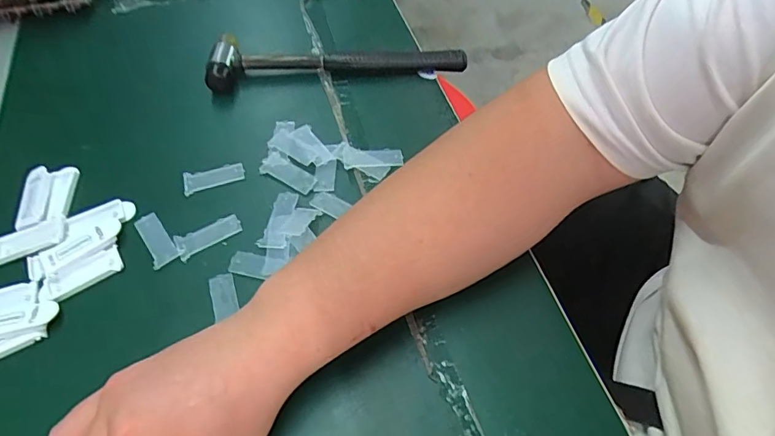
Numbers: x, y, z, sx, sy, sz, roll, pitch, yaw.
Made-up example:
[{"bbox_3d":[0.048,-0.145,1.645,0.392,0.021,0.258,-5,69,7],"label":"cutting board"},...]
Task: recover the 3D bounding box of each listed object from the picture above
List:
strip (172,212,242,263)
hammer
[{"bbox_3d":[-0.133,0.013,0.362,0.047,0.004,0.019,-25,67,-15],"label":"strip"},{"bbox_3d":[-0.046,-0.150,0.455,0.234,0.030,0.054,-5,55,-2],"label":"hammer"}]

